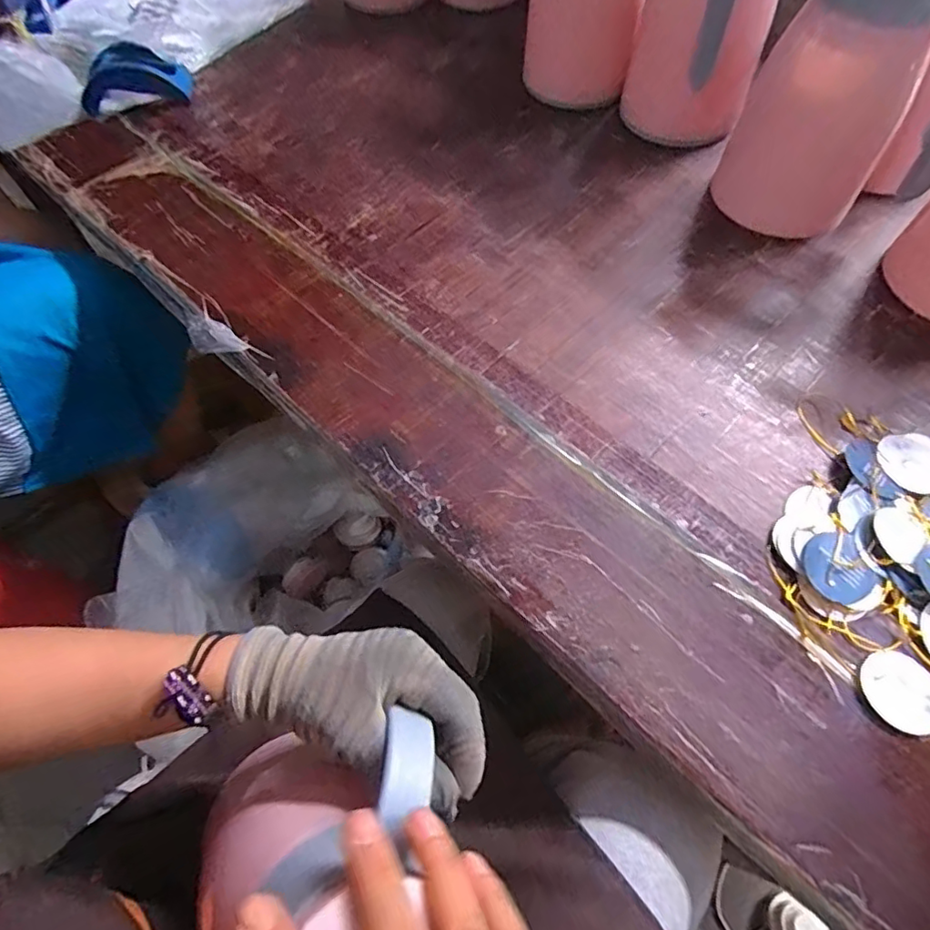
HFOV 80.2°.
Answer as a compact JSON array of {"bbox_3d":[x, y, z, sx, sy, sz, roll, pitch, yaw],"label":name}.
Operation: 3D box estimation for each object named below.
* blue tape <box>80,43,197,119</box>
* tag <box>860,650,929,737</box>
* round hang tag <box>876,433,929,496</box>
[{"bbox_3d":[-0.440,-0.513,0.730,0.161,0.065,0.088,5,60,17],"label":"blue tape"},{"bbox_3d":[0.290,0.150,0.365,0.051,0.004,0.046,37,67,19],"label":"tag"},{"bbox_3d":[0.364,-0.001,0.445,0.060,0.005,0.055,0,61,0],"label":"round hang tag"}]

